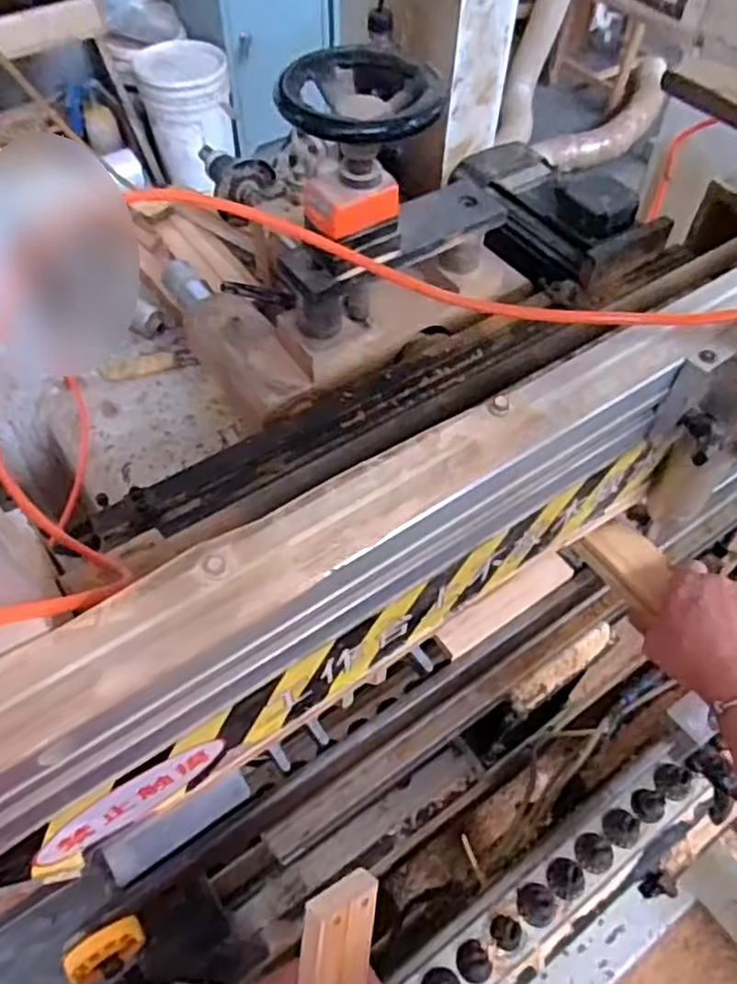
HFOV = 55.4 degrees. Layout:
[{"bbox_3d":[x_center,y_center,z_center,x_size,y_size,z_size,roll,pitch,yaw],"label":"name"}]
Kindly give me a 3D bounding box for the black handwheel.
[{"bbox_3d":[-0.008,-0.281,0.497,0.106,0.023,0.106,0,55,0],"label":"black handwheel"}]

